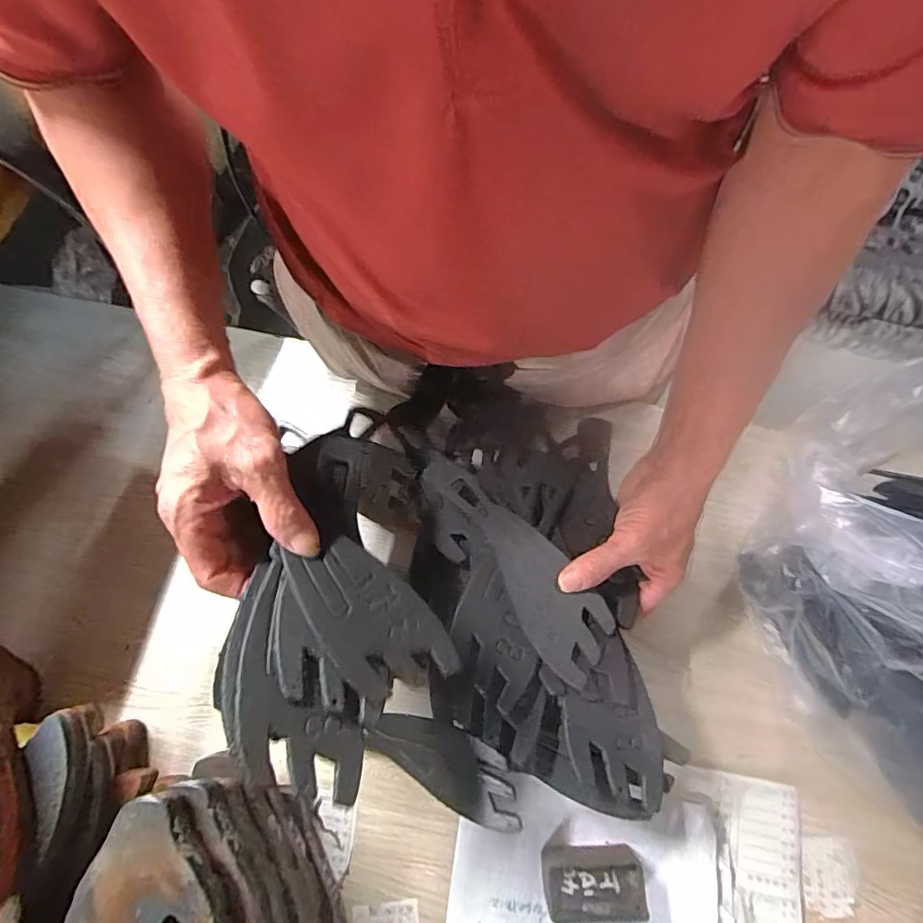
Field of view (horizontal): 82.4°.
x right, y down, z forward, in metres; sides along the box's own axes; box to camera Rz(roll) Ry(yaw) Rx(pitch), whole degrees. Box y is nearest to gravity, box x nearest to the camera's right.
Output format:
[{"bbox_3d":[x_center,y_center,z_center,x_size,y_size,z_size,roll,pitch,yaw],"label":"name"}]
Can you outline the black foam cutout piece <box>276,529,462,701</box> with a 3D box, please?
[{"bbox_3d":[-0.056,0.088,0.310,0.062,0.004,0.106,-31,78,-31],"label":"black foam cutout piece"}]

